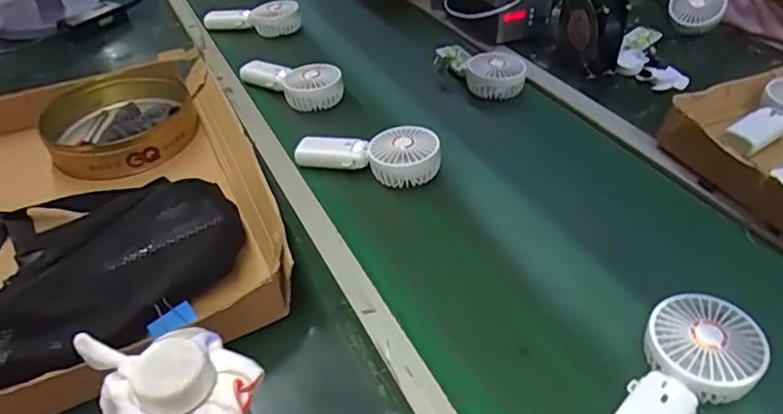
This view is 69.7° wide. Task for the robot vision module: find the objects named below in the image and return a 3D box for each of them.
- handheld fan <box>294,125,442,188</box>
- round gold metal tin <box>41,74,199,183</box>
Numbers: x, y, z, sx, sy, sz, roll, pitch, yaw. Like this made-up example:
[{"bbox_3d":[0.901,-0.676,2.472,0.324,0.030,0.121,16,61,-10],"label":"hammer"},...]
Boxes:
[{"bbox_3d":[-0.031,-0.059,0.720,0.186,0.053,0.081,1,41,8],"label":"handheld fan"},{"bbox_3d":[-0.366,-0.118,0.756,0.184,0.058,0.188,-1,39,1],"label":"round gold metal tin"}]

